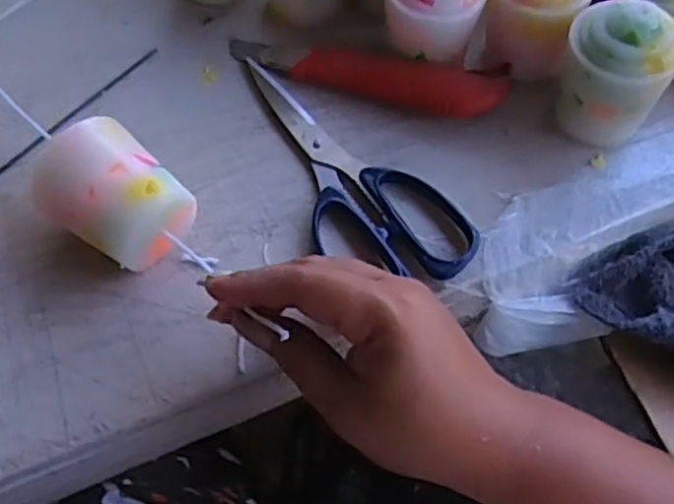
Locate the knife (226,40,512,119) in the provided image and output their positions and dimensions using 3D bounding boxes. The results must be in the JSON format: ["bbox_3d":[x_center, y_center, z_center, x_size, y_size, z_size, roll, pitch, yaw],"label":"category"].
[{"bbox_3d":[0.015,-0.105,0.416,0.164,0.015,0.031,12,60,7],"label":"knife"}]

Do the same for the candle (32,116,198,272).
[{"bbox_3d":[-0.108,-0.023,0.346,0.061,0.056,0.053,38,66,20],"label":"candle"}]

